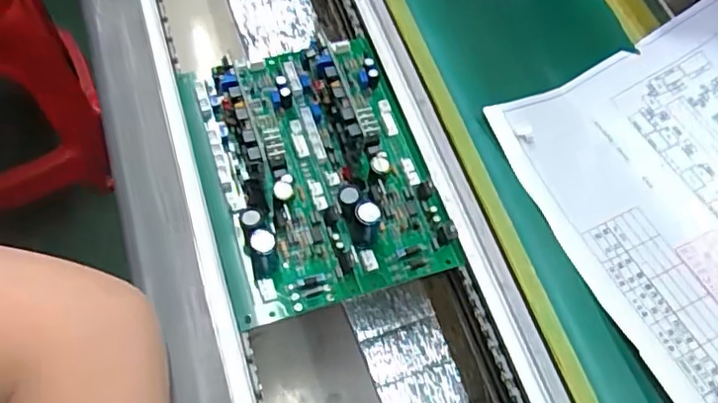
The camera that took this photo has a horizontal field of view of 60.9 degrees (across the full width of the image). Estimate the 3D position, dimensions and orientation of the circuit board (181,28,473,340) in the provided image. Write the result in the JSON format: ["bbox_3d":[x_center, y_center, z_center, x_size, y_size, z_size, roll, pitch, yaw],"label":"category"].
[{"bbox_3d":[-0.030,-0.028,0.370,0.134,0.034,0.177,-17,72,-10],"label":"circuit board"}]

